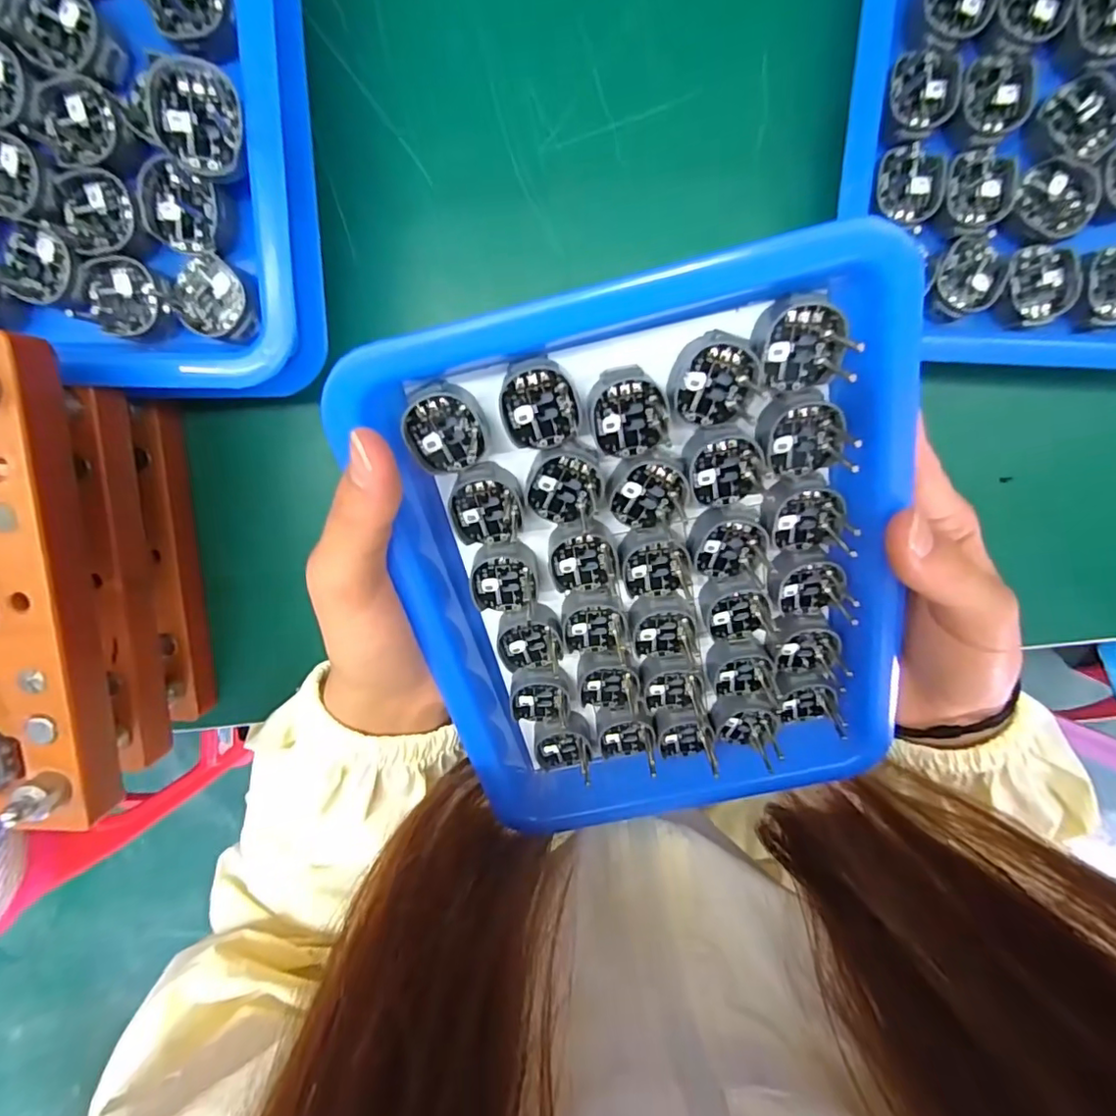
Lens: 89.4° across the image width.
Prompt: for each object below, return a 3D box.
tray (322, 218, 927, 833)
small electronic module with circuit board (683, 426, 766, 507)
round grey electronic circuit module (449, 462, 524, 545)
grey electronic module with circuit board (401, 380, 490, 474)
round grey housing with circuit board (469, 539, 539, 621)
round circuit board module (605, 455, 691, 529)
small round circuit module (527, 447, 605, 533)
[{"bbox_3d":[0.038,0.020,0.217,0.169,0.025,0.228,-12,118,5],"label":"tray"},{"bbox_3d":[0.057,-0.033,0.196,0.027,0.012,0.027,-14,119,5],"label":"small electronic module with circuit board"},{"bbox_3d":[-0.026,-0.020,0.202,0.025,0.011,0.030,-5,119,-7],"label":"round grey electronic circuit module"},{"bbox_3d":[-0.037,-0.044,0.188,0.026,0.012,0.029,-8,120,-5],"label":"grey electronic module with circuit board"},{"bbox_3d":[-0.020,0.007,0.214,0.025,0.007,0.031,0,117,-9],"label":"round grey housing with circuit board"},{"bbox_3d":[0.031,-0.024,0.199,0.027,0.010,0.027,-1,121,-2],"label":"round circuit board module"},{"bbox_3d":[0.003,-0.027,0.200,0.027,0.011,0.027,-1,119,-3],"label":"small round circuit module"}]

